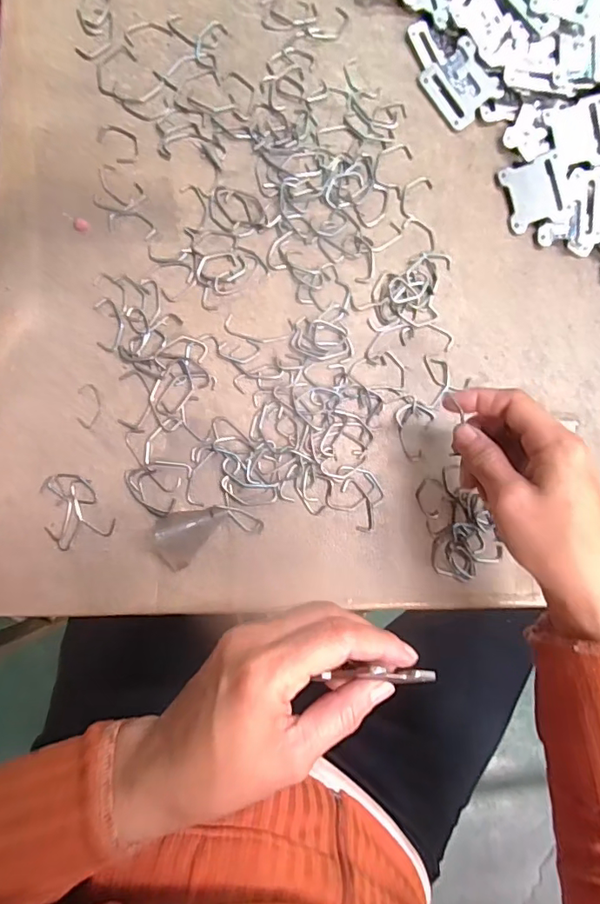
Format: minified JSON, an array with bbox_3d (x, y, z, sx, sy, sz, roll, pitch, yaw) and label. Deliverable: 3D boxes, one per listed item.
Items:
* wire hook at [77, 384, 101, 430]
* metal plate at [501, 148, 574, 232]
[{"bbox_3d":[-0.139,-0.030,0.329,0.014,0.004,0.030,-2,85,-6],"label":"wire hook"},{"bbox_3d":[0.176,-0.194,0.371,0.042,0.004,0.048,-16,88,10],"label":"metal plate"}]

